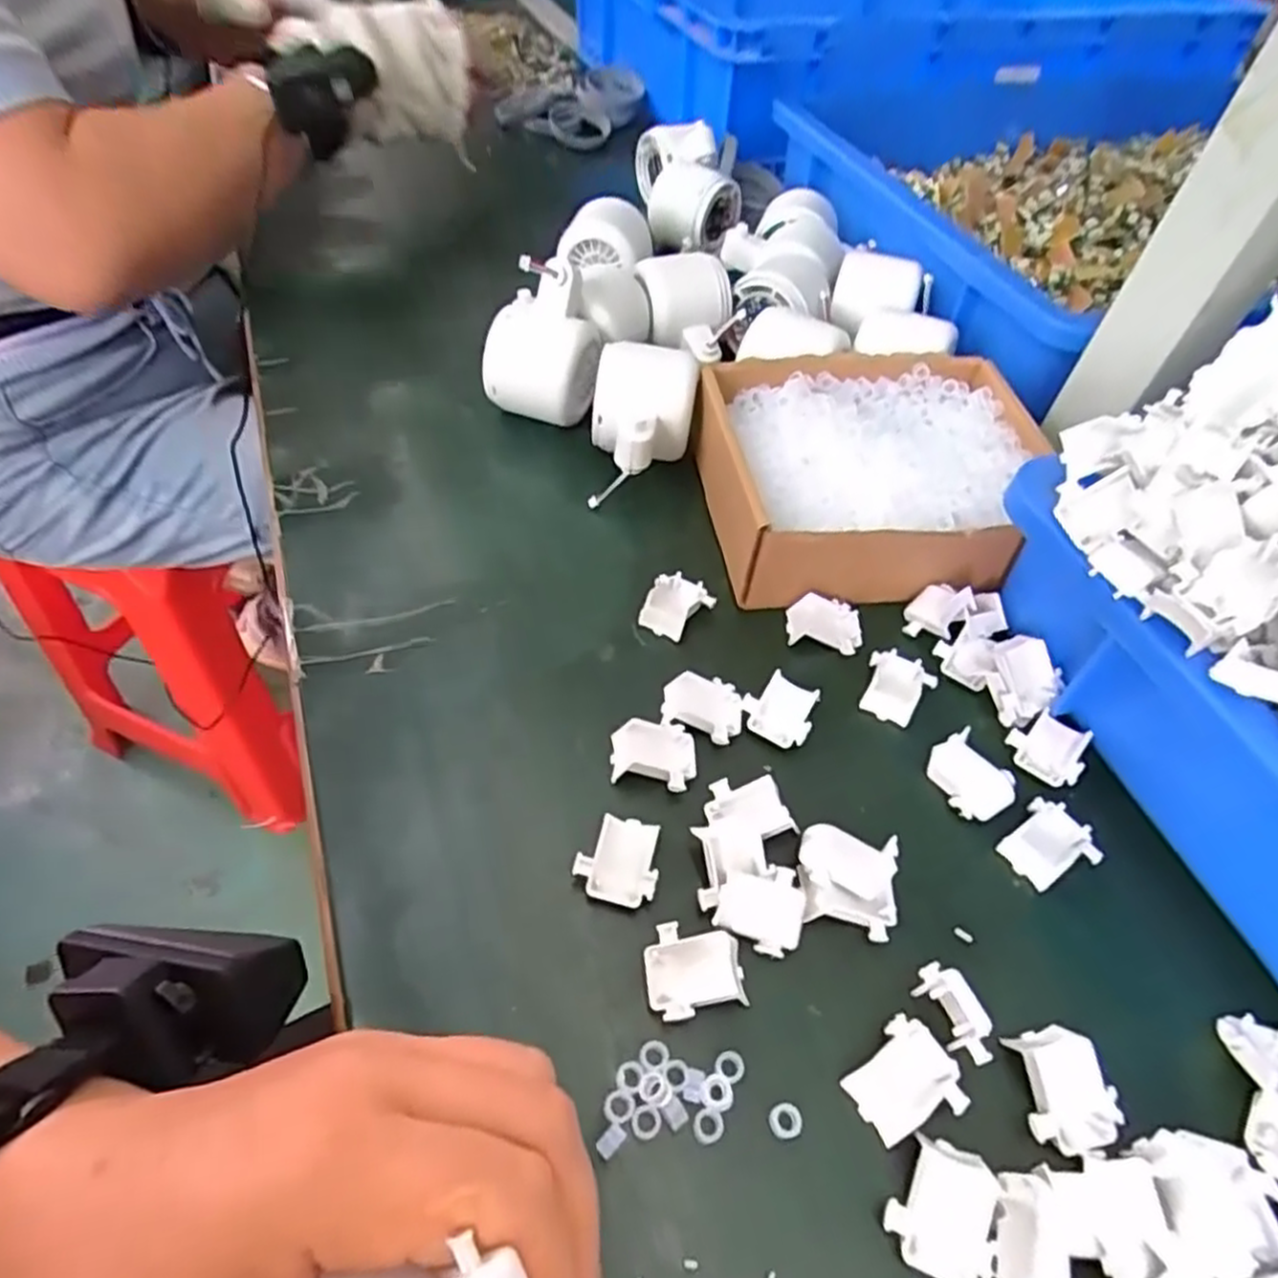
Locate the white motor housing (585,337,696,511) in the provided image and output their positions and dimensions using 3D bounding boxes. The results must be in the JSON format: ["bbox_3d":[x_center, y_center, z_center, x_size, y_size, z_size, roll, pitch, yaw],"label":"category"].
[{"bbox_3d":[0.002,-0.116,0.403,0.052,0.046,0.069,8,51,1],"label":"white motor housing"}]

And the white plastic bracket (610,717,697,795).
[{"bbox_3d":[0.006,0.046,0.302,0.033,0.012,0.029,7,51,1],"label":"white plastic bracket"}]

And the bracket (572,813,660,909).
[{"bbox_3d":[-0.007,0.080,0.273,0.029,0.014,0.030,16,52,8],"label":"bracket"}]

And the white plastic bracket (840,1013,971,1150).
[{"bbox_3d":[0.085,0.140,0.237,0.034,0.006,0.029,-31,60,-26],"label":"white plastic bracket"}]

